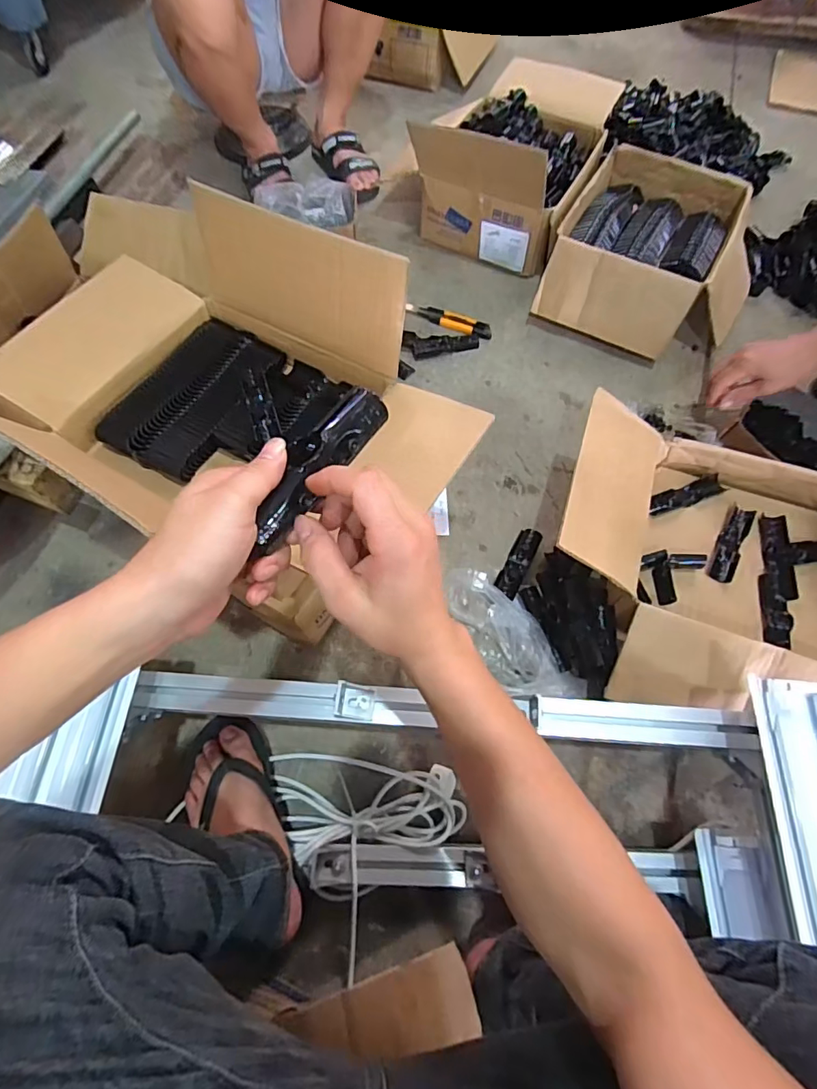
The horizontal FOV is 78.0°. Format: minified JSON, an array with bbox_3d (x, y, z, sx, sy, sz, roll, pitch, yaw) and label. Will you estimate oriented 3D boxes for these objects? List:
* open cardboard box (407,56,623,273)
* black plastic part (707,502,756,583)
[{"bbox_3d":[0.231,-0.853,1.084,0.335,0.223,0.461,23,68,10],"label":"open cardboard box"},{"bbox_3d":[0.463,-0.002,0.724,0.033,0.012,0.129,29,69,12],"label":"black plastic part"}]

